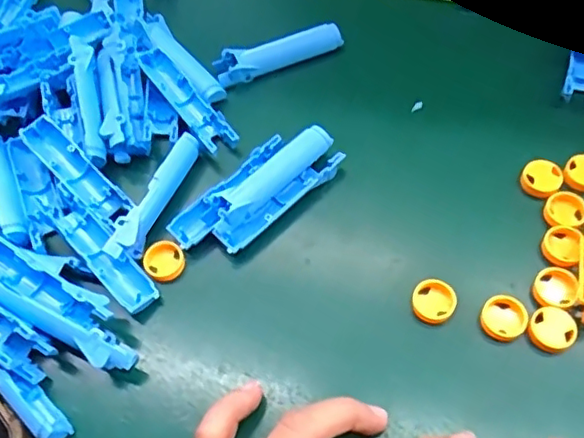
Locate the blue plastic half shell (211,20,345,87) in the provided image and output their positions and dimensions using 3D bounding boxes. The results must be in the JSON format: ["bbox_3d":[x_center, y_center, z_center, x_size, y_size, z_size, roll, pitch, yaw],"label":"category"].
[{"bbox_3d":[-0.009,-0.100,0.350,0.077,0.012,0.018,-22,60,-11],"label":"blue plastic half shell"}]

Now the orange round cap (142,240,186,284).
[{"bbox_3d":[-0.063,0.020,0.288,0.019,0.007,0.019,-1,58,2],"label":"orange round cap"}]

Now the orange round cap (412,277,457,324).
[{"bbox_3d":[0.065,0.038,0.268,0.019,0.005,0.019,-1,58,2],"label":"orange round cap"}]

